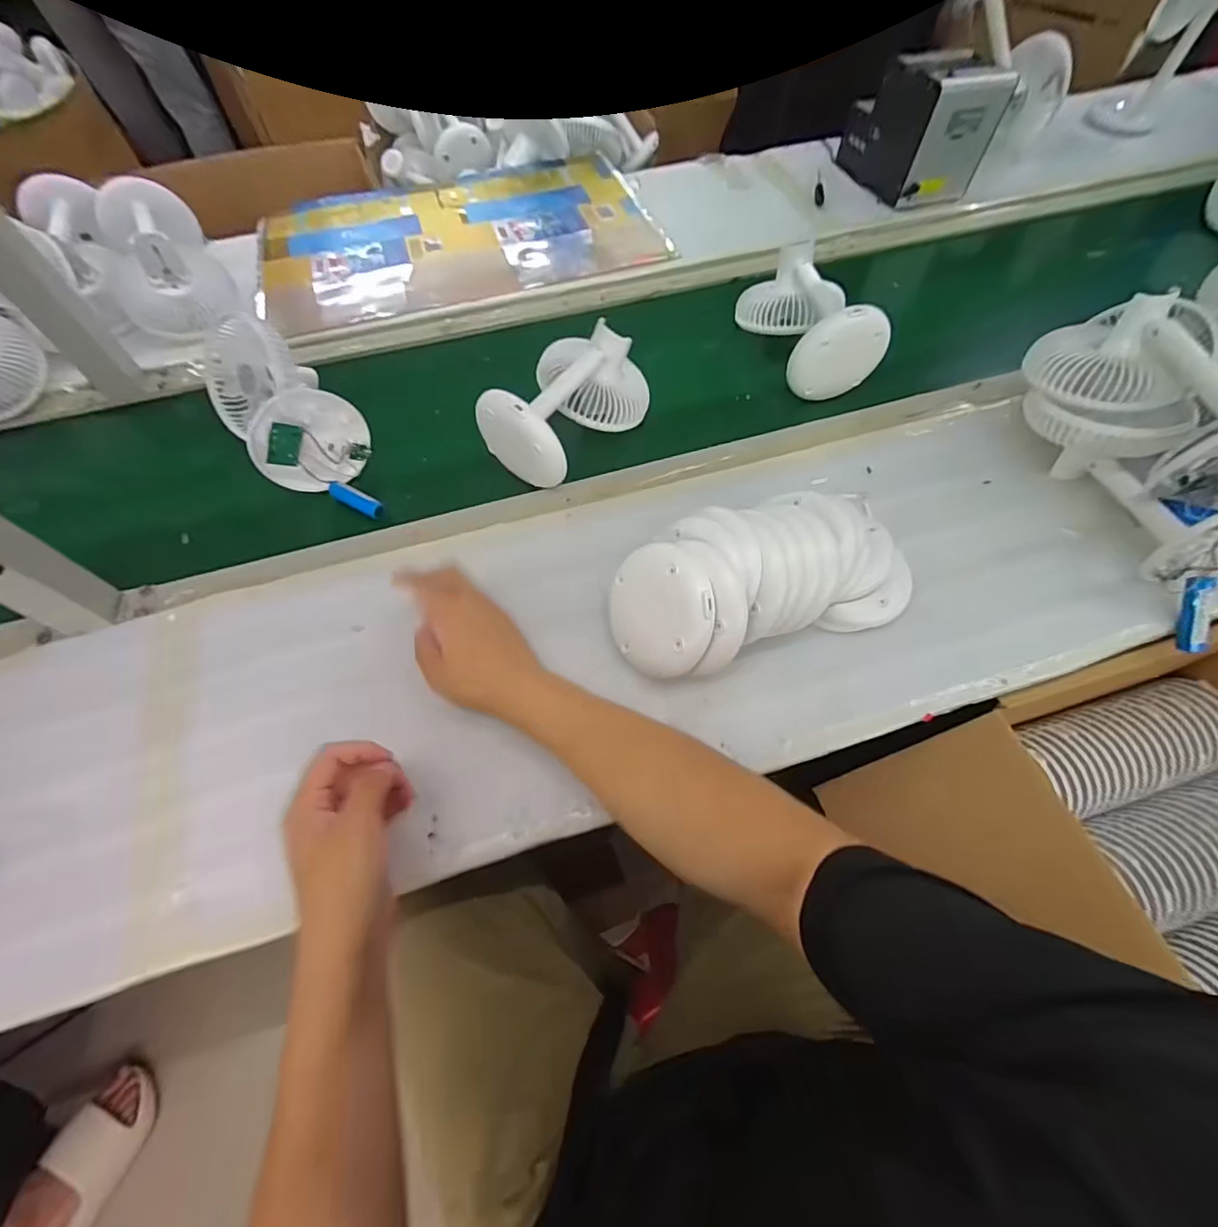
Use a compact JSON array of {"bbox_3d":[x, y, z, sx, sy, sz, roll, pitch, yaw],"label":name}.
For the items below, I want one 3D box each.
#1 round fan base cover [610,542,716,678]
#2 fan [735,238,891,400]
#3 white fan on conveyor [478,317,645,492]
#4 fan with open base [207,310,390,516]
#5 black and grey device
[{"bbox_3d":[0.039,-0.003,0.438,0.013,0.103,0.100,-4,27,-46],"label":"round fan base cover"},{"bbox_3d":[0.236,-0.357,0.641,0.106,0.098,0.189,-13,63,-6],"label":"fan"},{"bbox_3d":[-0.048,-0.234,0.579,0.113,0.107,0.204,32,54,17],"label":"white fan on conveyor"},{"bbox_3d":[-0.347,-0.215,0.579,0.111,0.098,0.279,-40,68,-18],"label":"fan with open base"},{"bbox_3d":[0.486,-0.766,0.832,0.142,0.149,0.188,-16,63,-8],"label":"black and grey device"}]

